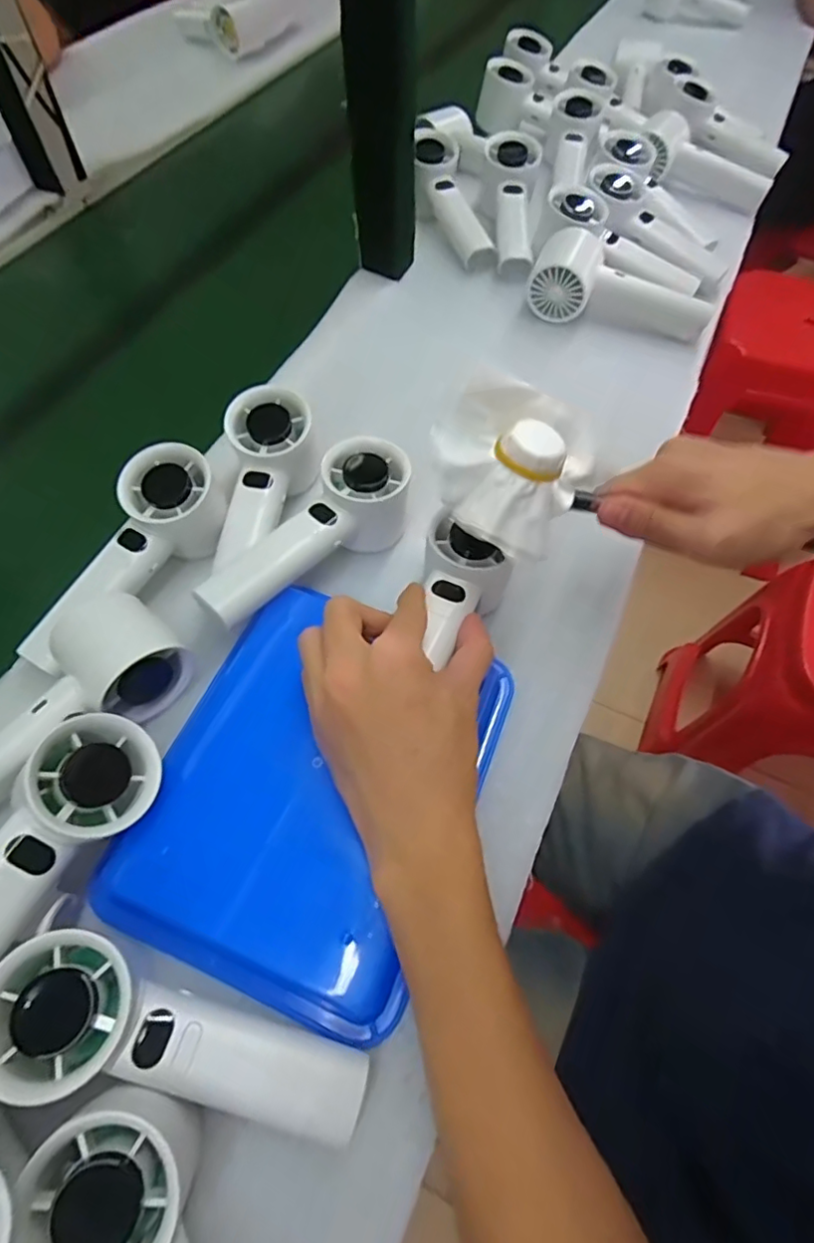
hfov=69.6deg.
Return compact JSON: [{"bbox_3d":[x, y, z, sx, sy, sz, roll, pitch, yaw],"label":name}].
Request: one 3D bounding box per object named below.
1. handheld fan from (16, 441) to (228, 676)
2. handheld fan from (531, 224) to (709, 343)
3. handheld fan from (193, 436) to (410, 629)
[{"bbox_3d":[-0.175,-0.038,0.373,0.059,0.059,0.160,31,77,16],"label":"handheld fan"},{"bbox_3d":[0.189,-0.296,0.522,0.160,0.056,0.061,19,62,10],"label":"handheld fan"},{"bbox_3d":[-0.052,-0.046,0.378,0.061,0.053,0.156,30,64,16],"label":"handheld fan"}]

